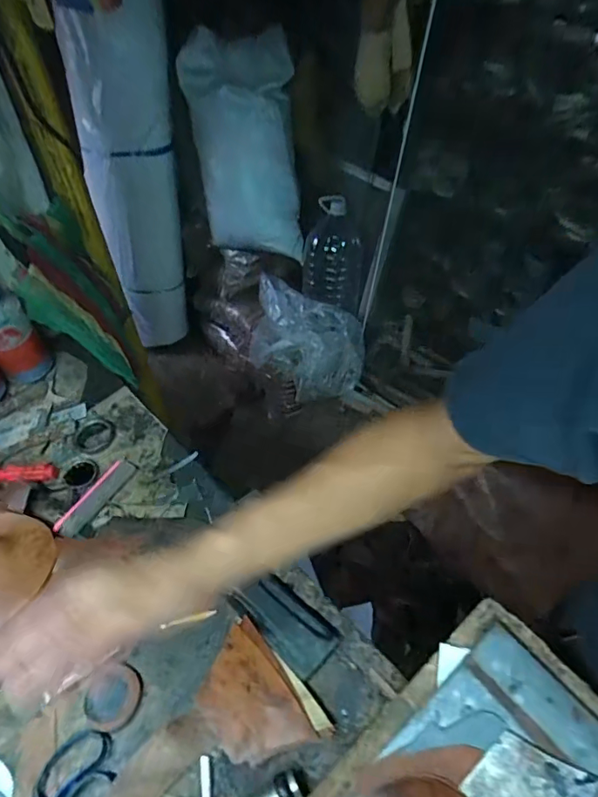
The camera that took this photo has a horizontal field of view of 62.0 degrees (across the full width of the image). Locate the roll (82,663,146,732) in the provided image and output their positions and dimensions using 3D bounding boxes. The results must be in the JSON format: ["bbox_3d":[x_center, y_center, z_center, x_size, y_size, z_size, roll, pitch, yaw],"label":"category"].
[{"bbox_3d":[-0.181,0.290,0.485,0.055,0.014,0.056,0,49,0],"label":"roll"}]

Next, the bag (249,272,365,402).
[{"bbox_3d":[0.014,-0.187,1.662,0.405,0.239,0.285,16,51,13],"label":"bag"}]

